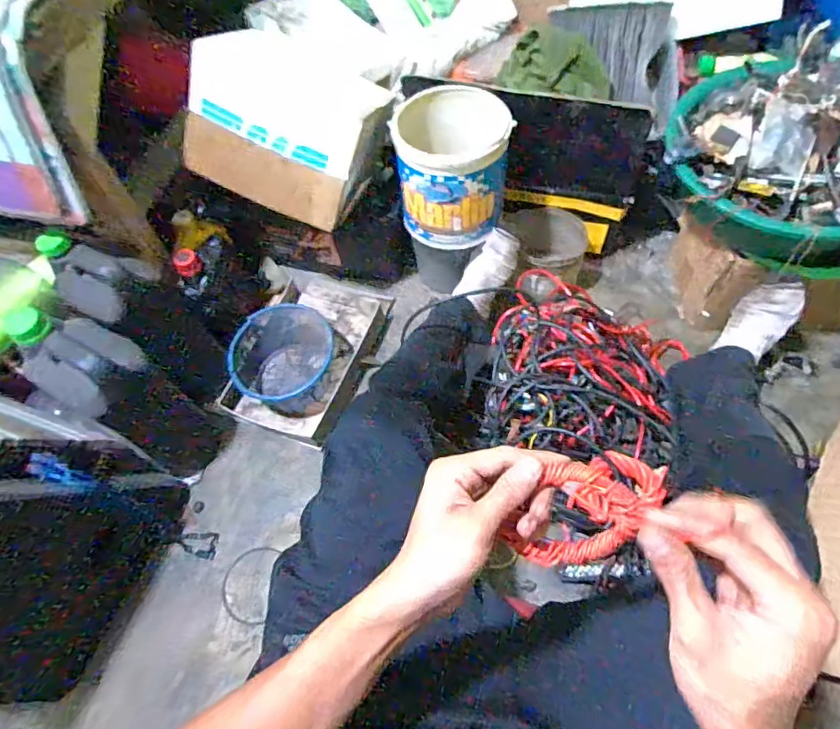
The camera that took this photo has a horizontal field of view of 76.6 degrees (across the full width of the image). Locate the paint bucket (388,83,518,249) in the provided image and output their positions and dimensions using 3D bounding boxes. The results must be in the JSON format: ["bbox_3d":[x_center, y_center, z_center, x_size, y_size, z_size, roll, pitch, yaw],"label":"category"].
[{"bbox_3d":[0.053,-0.319,0.892,0.175,0.185,0.164,-2,59,3],"label":"paint bucket"}]

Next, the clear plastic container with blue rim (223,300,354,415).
[{"bbox_3d":[-0.237,-0.017,0.991,0.181,0.090,0.193,-2,59,3],"label":"clear plastic container with blue rim"}]

